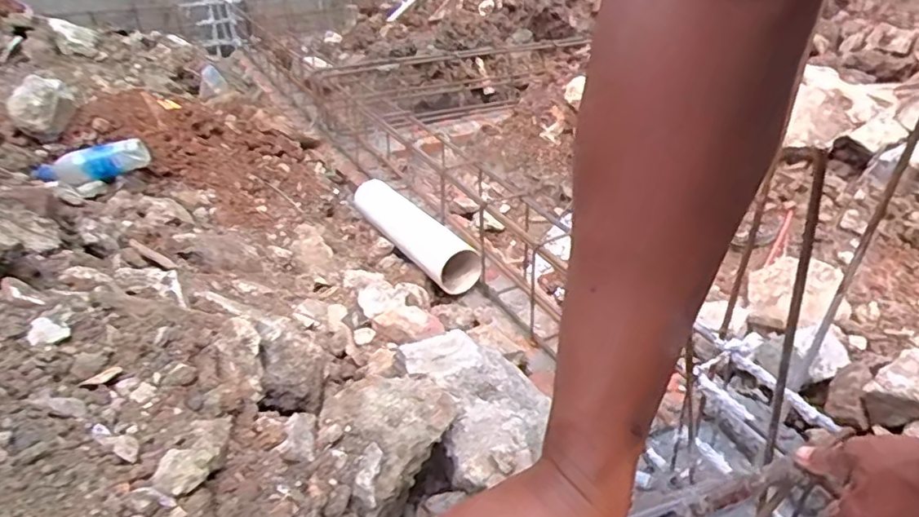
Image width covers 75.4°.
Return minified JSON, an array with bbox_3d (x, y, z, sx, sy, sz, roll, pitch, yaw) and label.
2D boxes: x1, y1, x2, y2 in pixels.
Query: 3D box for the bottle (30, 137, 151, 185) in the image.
[{"bbox_3d":[-0.667,-0.174,1.090,0.185,0.054,0.050,-22,38,-28],"label":"bottle"}]

